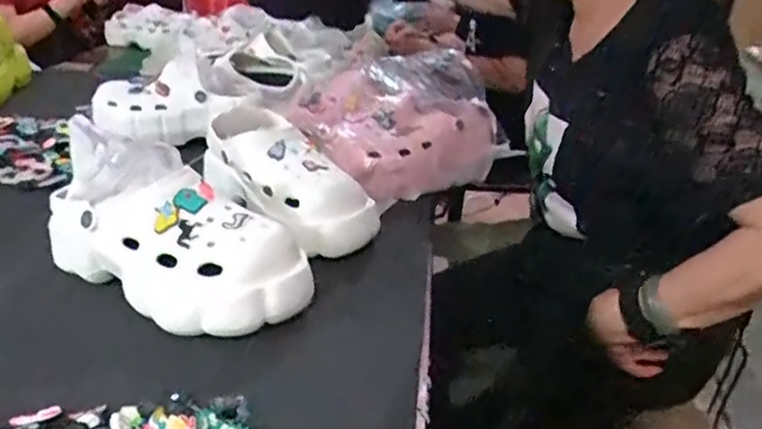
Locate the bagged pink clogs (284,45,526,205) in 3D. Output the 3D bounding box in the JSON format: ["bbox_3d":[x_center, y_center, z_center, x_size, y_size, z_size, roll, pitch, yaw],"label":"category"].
[{"bbox_3d":[0.027,-0.131,0.874,0.286,0.142,0.184,-14,31,-33],"label":"bagged pink clogs"}]

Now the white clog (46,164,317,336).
[{"bbox_3d":[-0.178,0.031,0.568,0.238,0.103,0.110,21,30,31],"label":"white clog"}]

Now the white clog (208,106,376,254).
[{"bbox_3d":[-0.106,-0.044,0.712,0.095,0.081,0.229,-15,31,-35],"label":"white clog"}]

